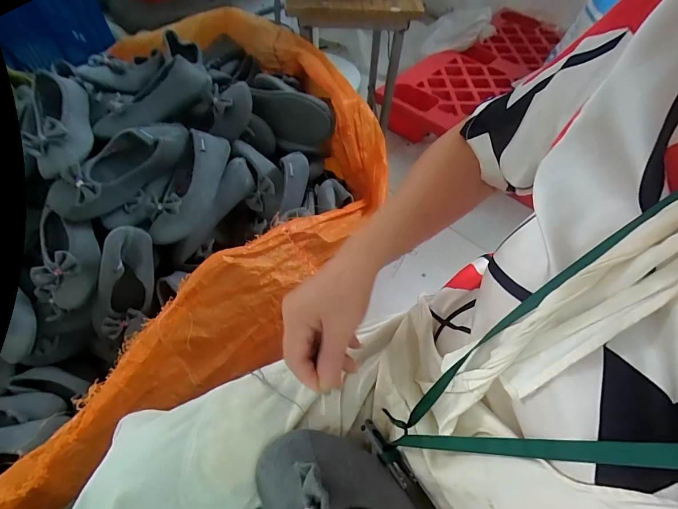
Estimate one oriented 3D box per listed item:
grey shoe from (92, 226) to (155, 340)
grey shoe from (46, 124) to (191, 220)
[{"bbox_3d":[-0.381,0.060,0.631,0.078,0.226,0.065,26,21,14],"label":"grey shoe"},{"bbox_3d":[-0.382,-0.160,0.649,0.095,0.084,0.268,35,62,19],"label":"grey shoe"}]

